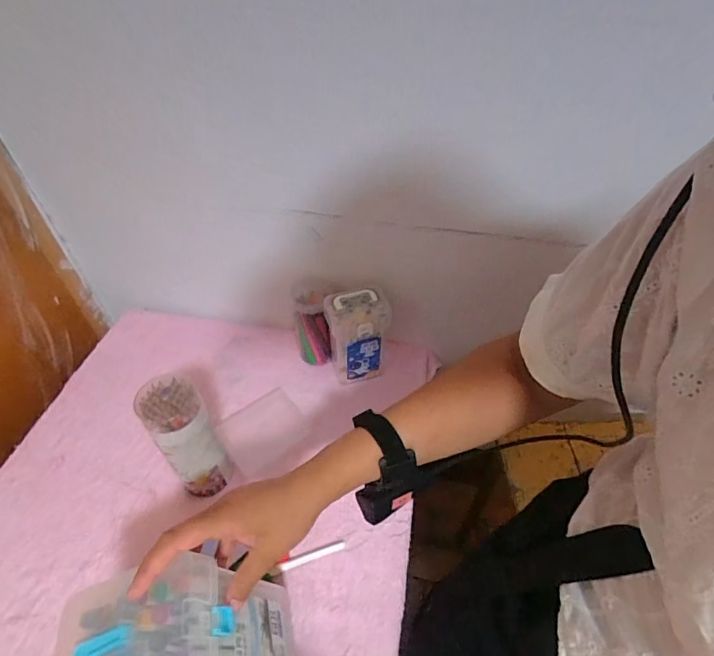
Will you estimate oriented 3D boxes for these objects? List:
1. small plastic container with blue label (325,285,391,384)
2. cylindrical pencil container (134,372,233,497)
[{"bbox_3d":[0.001,0.015,0.673,0.088,0.151,0.068,-10,47,-9],"label":"small plastic container with blue label"},{"bbox_3d":[-0.202,0.140,0.535,0.064,0.187,0.071,-24,51,-21],"label":"cylindrical pencil container"}]

